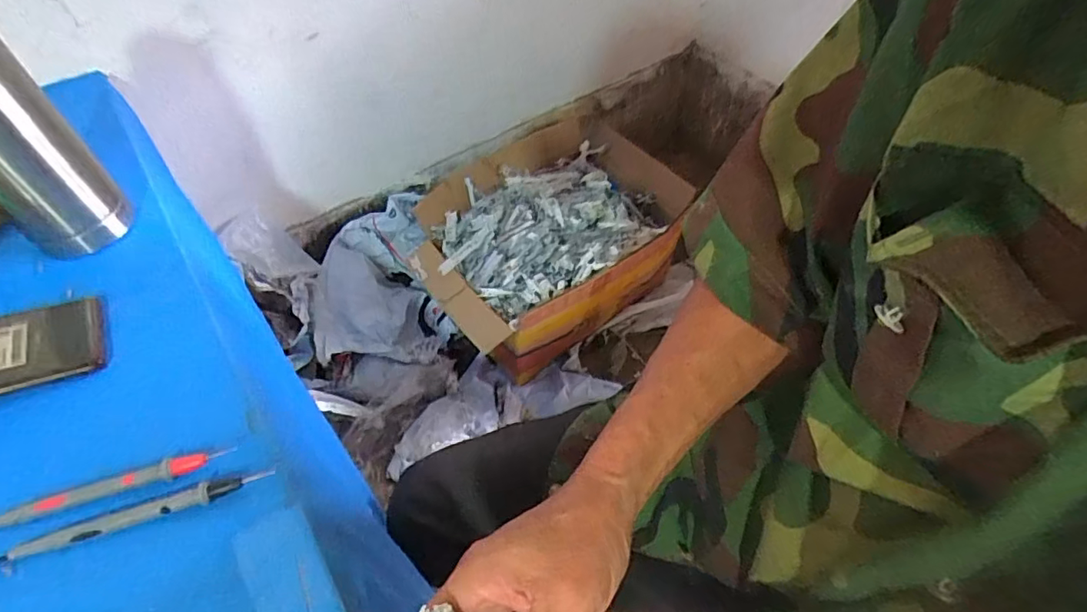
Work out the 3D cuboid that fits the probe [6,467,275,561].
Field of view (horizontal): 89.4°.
[{"bbox_3d":[-0.243,0.123,0.332,0.145,0.008,0.015,-14,54,-10],"label":"probe"}]

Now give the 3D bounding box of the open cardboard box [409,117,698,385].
[{"bbox_3d":[0.018,-0.130,1.124,0.546,0.213,0.381,-33,58,-22],"label":"open cardboard box"}]

